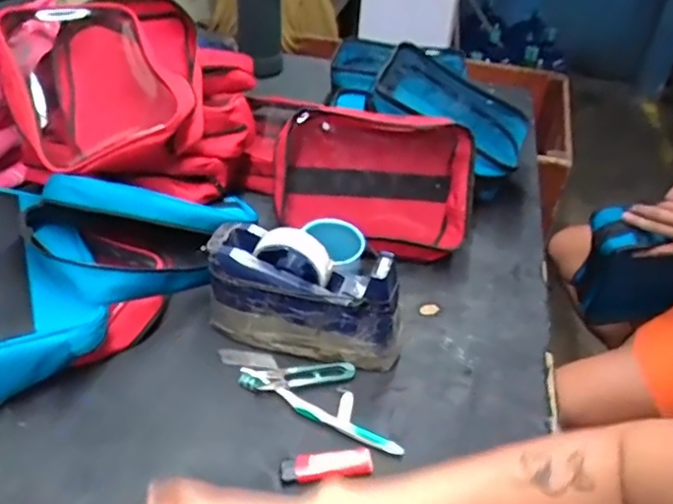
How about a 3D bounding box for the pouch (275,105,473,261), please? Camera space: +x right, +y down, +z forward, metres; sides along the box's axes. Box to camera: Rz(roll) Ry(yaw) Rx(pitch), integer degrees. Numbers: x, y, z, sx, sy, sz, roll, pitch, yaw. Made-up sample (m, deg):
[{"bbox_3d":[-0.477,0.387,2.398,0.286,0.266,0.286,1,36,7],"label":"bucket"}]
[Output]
[{"bbox_3d":[0.048,-0.089,0.752,0.244,0.177,0.097,2,22,-4],"label":"pouch"}]

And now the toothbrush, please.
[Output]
[{"bbox_3d":[-0.018,0.153,0.569,0.176,0.012,0.015,19,40,19],"label":"toothbrush"}]

